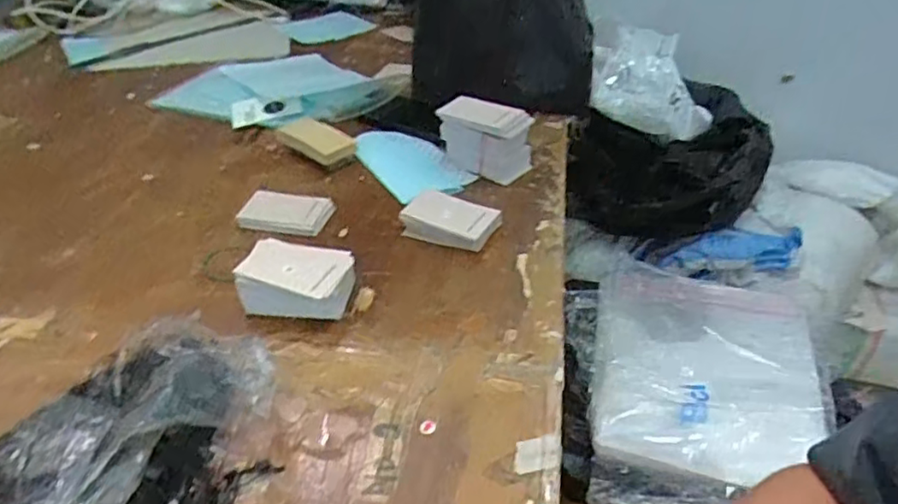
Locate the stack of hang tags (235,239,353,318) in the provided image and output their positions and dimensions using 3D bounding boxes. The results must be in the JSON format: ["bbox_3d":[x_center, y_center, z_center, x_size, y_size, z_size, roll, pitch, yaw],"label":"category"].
[{"bbox_3d":[-0.124,0.025,0.530,0.088,0.038,0.065,5,37,7],"label":"stack of hang tags"}]

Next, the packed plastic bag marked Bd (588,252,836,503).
[{"bbox_3d":[0.385,0.186,0.959,0.332,0.073,0.461,10,44,8],"label":"packed plastic bag marked Bd"}]

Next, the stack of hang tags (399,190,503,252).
[{"bbox_3d":[0.001,-0.031,0.619,0.088,0.024,0.056,15,39,19],"label":"stack of hang tags"}]

